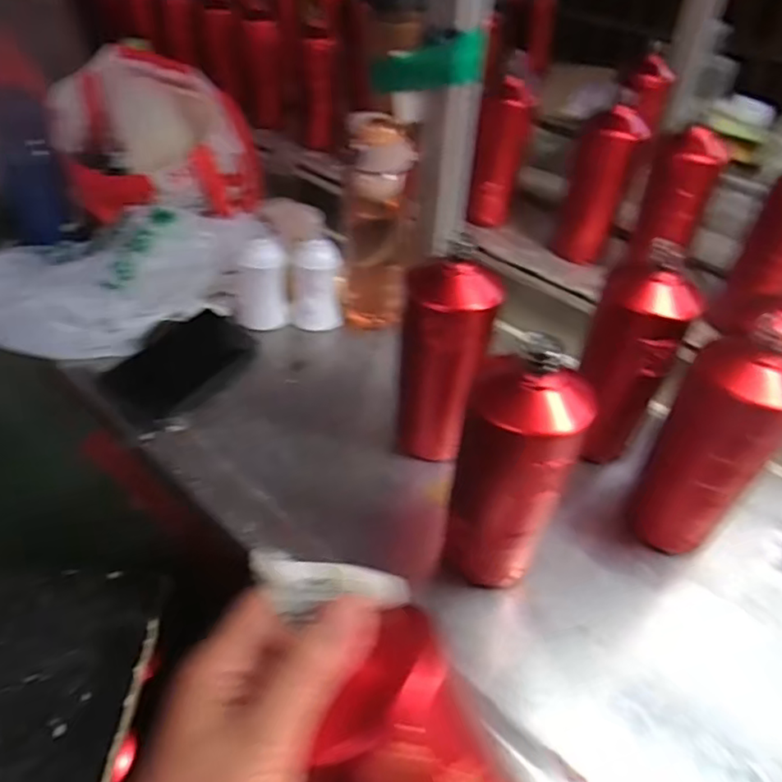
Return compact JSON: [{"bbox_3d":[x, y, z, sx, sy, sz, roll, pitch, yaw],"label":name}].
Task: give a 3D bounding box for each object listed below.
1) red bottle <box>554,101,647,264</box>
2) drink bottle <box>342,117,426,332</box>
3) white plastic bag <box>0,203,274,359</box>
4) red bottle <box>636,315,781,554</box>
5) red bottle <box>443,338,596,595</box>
[{"bbox_3d":[0.258,-0.260,0.786,0.070,0.184,0.073,12,46,9],"label":"red bottle"},{"bbox_3d":[-0.009,-0.176,0.678,0.082,0.221,0.061,0,46,-3],"label":"drink bottle"},{"bbox_3d":[-0.313,-0.133,0.695,0.326,0.085,0.194,-7,46,-10],"label":"white plastic bag"},{"bbox_3d":[0.249,0.046,0.474,0.064,0.192,0.076,-10,47,-12],"label":"red bottle"},{"bbox_3d":[0.085,0.068,0.444,0.079,0.216,0.070,19,48,15],"label":"red bottle"}]

